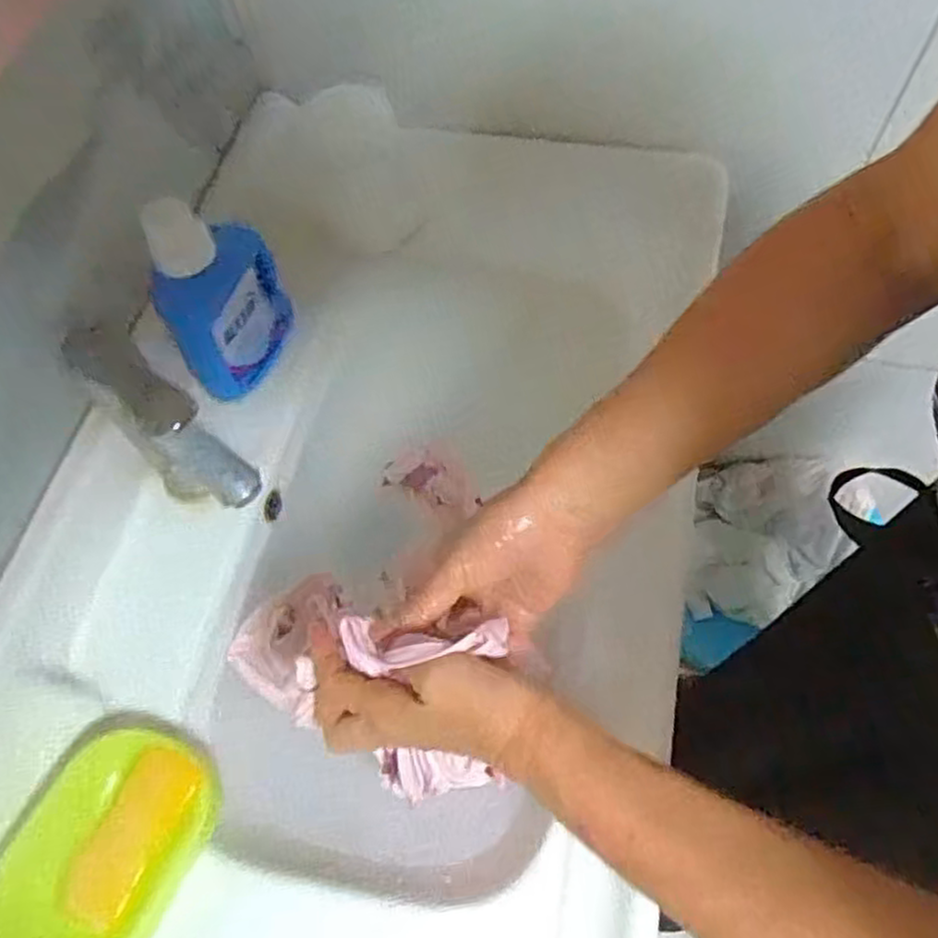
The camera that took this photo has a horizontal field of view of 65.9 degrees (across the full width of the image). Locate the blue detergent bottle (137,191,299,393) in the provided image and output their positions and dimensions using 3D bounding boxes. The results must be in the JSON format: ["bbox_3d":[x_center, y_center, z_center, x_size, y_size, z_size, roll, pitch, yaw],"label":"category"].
[{"bbox_3d":[-0.201,-0.145,0.591,0.052,0.170,0.112,30,69,16],"label":"blue detergent bottle"}]

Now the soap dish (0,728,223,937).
[{"bbox_3d":[-0.235,0.249,0.472,0.104,0.042,0.145,25,58,-1],"label":"soap dish"}]

